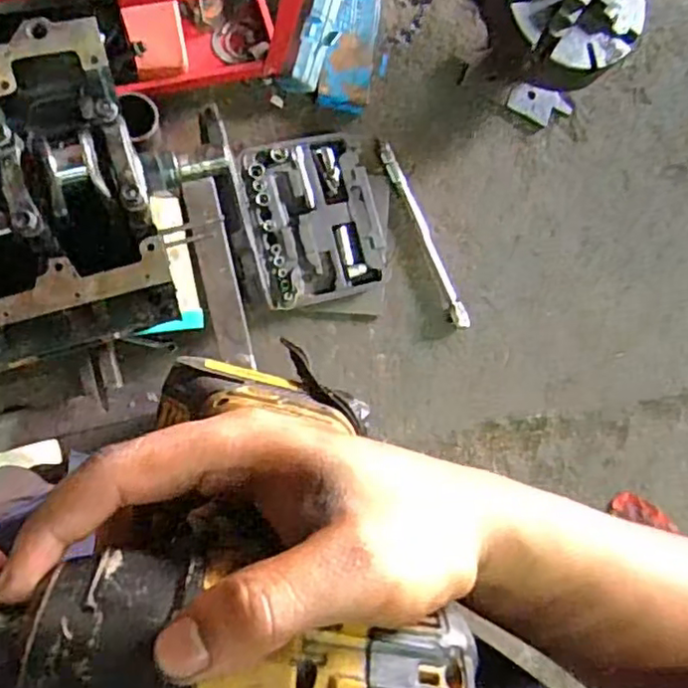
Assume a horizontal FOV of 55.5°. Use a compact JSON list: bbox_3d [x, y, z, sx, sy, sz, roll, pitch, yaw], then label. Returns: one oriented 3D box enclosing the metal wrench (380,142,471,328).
[{"bbox_3d":[0.175,-0.232,1.400,0.042,0.033,0.419,-24,91,-14],"label":"metal wrench"}]

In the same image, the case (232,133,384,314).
[{"bbox_3d":[-0.047,-0.251,1.308,0.282,0.043,0.328,-15,88,-13],"label":"case"}]

